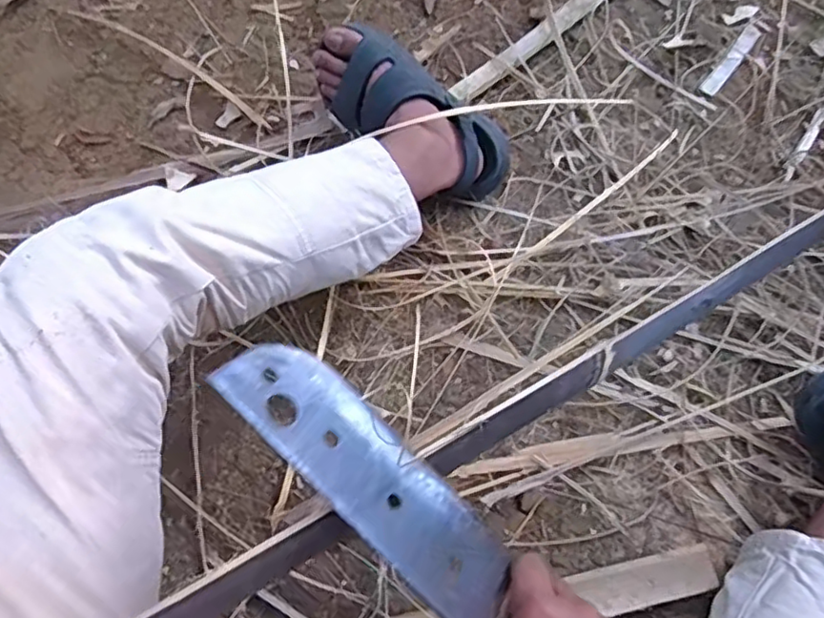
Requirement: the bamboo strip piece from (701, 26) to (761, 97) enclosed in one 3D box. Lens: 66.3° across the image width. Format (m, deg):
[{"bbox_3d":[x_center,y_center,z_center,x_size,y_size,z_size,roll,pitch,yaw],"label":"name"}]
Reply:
[{"bbox_3d":[0.437,-0.339,0.861,0.023,0.008,0.140,36,72,14],"label":"bamboo strip piece"}]

